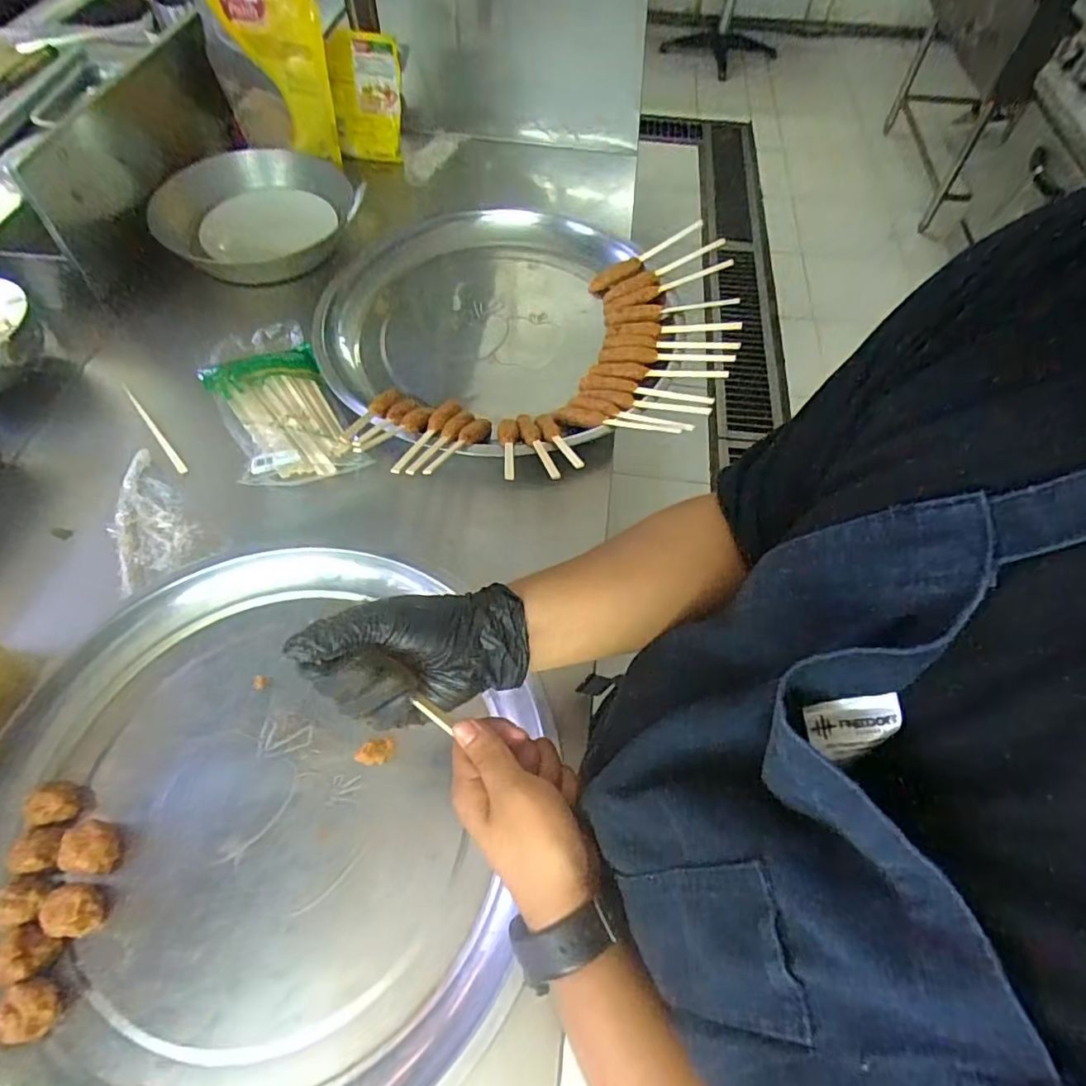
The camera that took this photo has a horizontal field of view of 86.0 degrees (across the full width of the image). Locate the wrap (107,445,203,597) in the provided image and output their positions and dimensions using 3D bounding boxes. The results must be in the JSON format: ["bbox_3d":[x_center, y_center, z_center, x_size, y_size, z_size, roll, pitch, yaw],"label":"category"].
[{"bbox_3d":[-0.438,-0.030,0.644,0.076,0.013,0.170,-25,63,-15],"label":"wrap"}]

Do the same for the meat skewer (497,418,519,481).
[{"bbox_3d":[-0.039,-0.112,0.658,0.024,0.020,0.115,-1,47,-2],"label":"meat skewer"}]

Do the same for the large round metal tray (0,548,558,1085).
[{"bbox_3d":[-0.234,0.217,0.490,0.453,0.040,0.459,7,59,3],"label":"large round metal tray"}]

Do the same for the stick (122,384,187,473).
[{"bbox_3d":[-0.478,-0.144,0.710,0.010,0.011,0.175,-36,66,-20],"label":"stick"}]

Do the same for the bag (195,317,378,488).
[{"bbox_3d":[-0.325,-0.171,0.713,0.135,0.038,0.274,-27,63,-16],"label":"bag"}]

